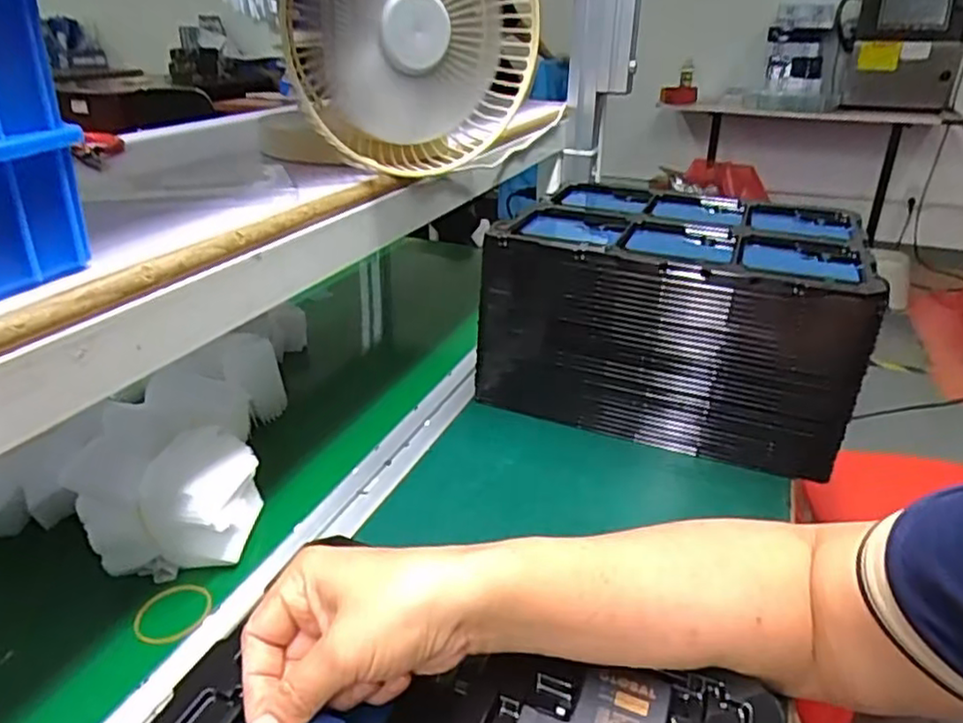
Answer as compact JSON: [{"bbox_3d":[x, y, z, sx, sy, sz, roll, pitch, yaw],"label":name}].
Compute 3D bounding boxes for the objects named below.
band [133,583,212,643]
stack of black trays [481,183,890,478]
[{"bbox_3d":[-0.196,0.160,0.434,0.047,0.005,0.043,6,28,-3],"label":"band"},{"bbox_3d":[0.186,-0.046,0.681,0.317,0.175,0.238,13,29,18],"label":"stack of black trays"}]

